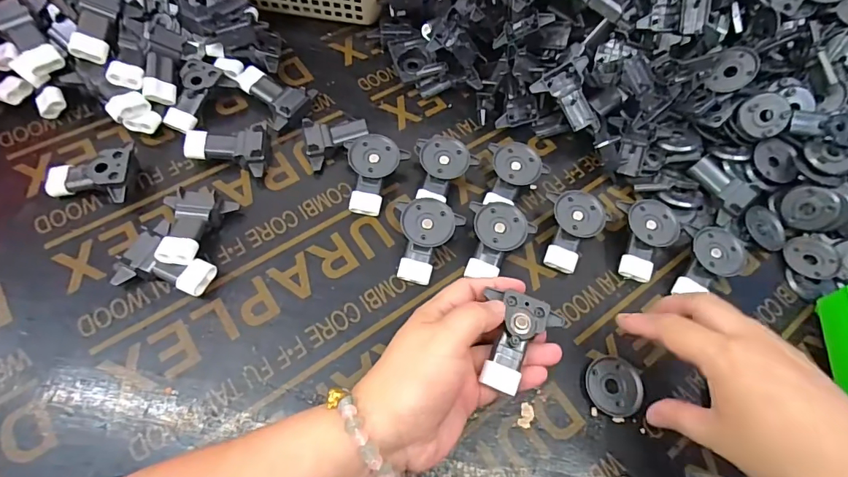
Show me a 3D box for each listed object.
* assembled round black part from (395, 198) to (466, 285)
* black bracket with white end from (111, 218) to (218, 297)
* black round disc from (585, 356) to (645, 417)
[{"bbox_3d":[0.003,0.003,0.369,0.053,0.028,0.067,6,63,-3],"label":"assembled round black part"},{"bbox_3d":[-0.192,0.021,0.337,0.064,0.023,0.054,27,64,8],"label":"black bracket with white end"},{"bbox_3d":[0.145,0.113,0.343,0.043,0.008,0.042,8,63,-2],"label":"black round disc"}]

